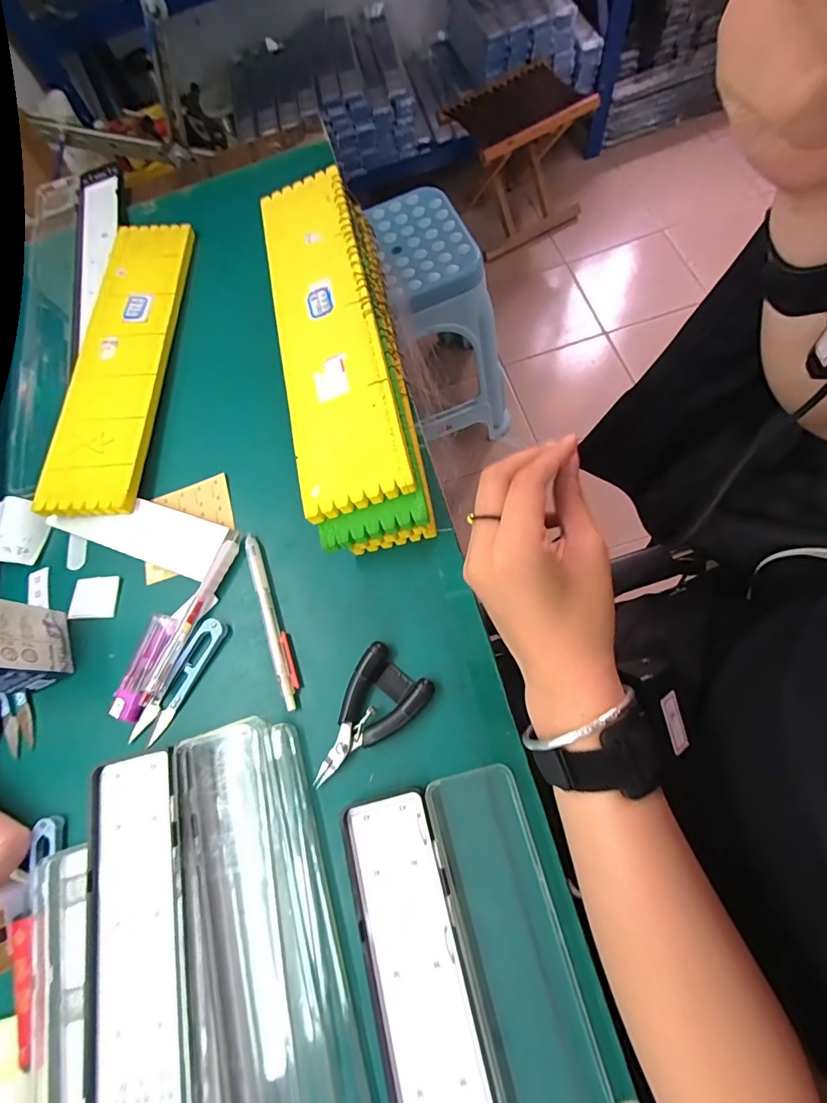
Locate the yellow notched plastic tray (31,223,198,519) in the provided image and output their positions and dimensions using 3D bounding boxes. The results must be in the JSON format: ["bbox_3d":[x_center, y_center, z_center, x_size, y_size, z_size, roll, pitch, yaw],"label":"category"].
[{"bbox_3d":[-0.281,-0.194,0.430,0.086,0.008,0.340,-1,70,0],"label":"yellow notched plastic tray"}]

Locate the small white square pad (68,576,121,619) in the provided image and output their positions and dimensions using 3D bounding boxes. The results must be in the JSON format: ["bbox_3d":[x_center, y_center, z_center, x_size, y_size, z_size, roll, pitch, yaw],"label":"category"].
[{"bbox_3d":[-0.262,0.038,0.365,0.040,0.005,0.034,-3,70,8],"label":"small white square pad"}]

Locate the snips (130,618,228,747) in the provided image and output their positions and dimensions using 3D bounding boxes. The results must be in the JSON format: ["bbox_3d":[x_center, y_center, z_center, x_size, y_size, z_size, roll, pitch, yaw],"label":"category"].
[{"bbox_3d":[-0.174,0.098,0.333,0.025,0.008,0.101,28,81,17],"label":"snips"}]

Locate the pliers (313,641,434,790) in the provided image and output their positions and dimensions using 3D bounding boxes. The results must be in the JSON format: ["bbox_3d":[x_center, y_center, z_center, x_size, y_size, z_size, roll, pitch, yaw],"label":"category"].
[{"bbox_3d":[-0.033,0.112,0.296,0.052,0.018,0.091,35,79,18],"label":"pliers"}]

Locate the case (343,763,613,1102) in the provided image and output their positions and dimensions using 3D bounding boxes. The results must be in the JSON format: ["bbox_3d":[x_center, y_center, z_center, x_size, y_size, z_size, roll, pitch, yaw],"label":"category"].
[{"bbox_3d":[0.060,0.339,0.199,0.111,0.011,0.425,-17,69,3],"label":"case"}]

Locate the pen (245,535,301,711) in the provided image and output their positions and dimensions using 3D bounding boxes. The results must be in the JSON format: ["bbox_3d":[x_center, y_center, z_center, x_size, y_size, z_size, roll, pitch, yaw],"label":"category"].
[{"bbox_3d":[-0.107,0.048,0.334,0.014,0.009,0.138,-22,69,1],"label":"pen"}]

